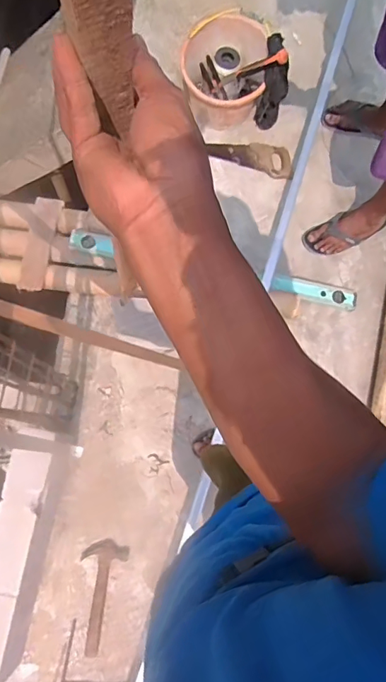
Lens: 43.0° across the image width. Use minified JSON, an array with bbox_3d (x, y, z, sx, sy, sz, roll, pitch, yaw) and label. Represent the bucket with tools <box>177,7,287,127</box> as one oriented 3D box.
[{"bbox_3d":[0.137,-0.873,1.616,0.323,0.231,0.307,0,77,-2],"label":"bucket with tools"}]

